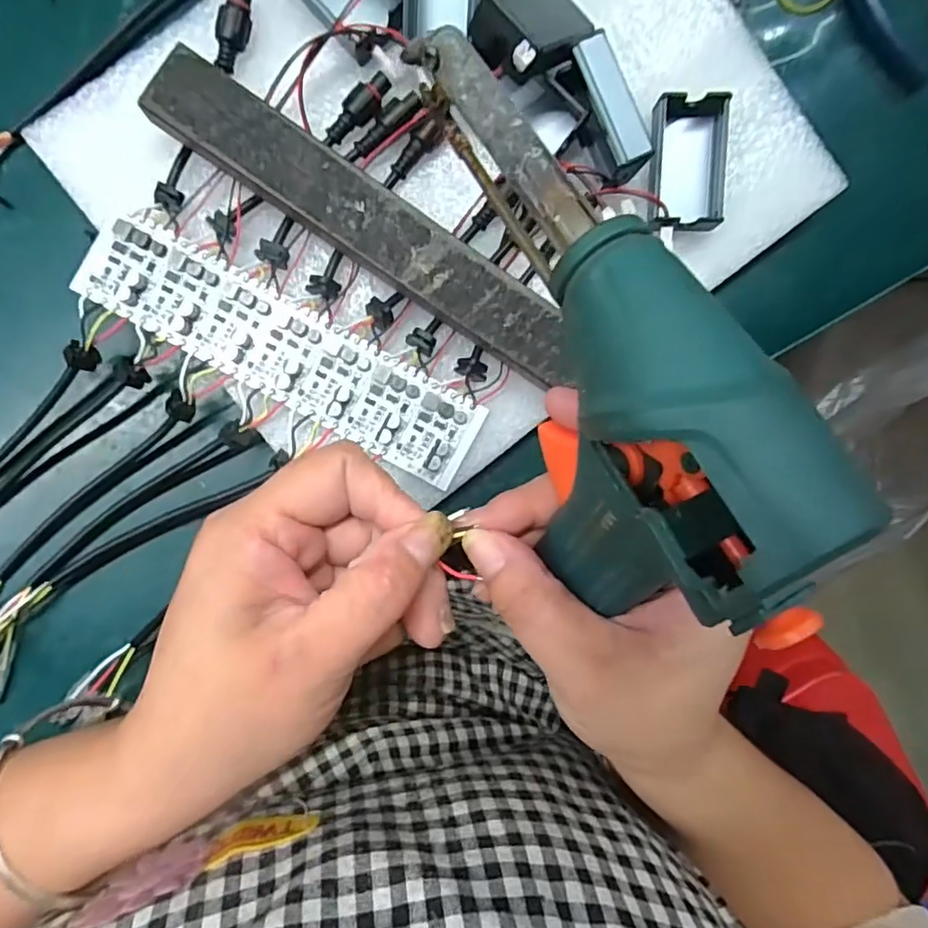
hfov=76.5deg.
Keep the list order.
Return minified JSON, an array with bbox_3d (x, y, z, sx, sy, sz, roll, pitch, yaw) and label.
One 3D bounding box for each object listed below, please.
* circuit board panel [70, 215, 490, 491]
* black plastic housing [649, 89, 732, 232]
[{"bbox_3d":[-0.074,-0.046,0.248,0.170,0.004,0.041,28,90,-7],"label":"circuit board panel"},{"bbox_3d":[0.097,-0.127,0.250,0.035,0.014,0.051,2,92,-4],"label":"black plastic housing"}]

